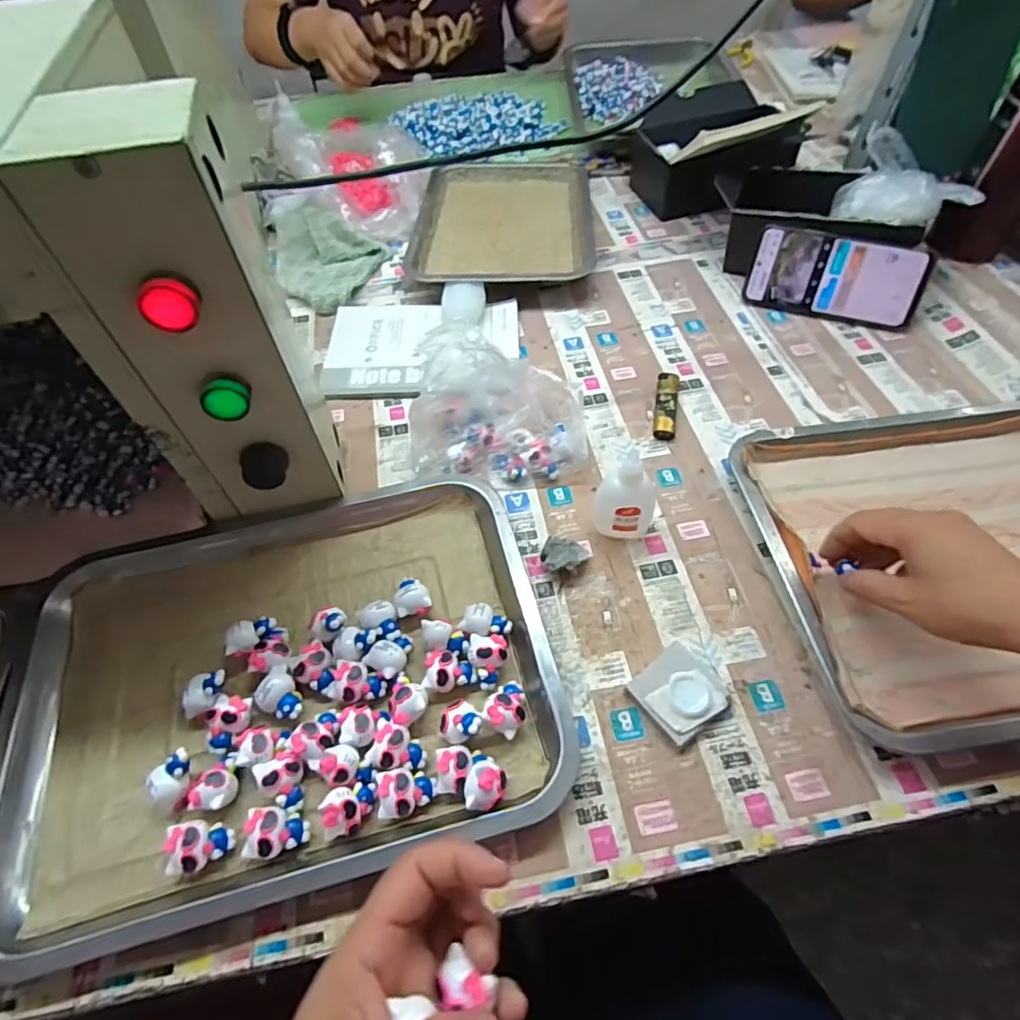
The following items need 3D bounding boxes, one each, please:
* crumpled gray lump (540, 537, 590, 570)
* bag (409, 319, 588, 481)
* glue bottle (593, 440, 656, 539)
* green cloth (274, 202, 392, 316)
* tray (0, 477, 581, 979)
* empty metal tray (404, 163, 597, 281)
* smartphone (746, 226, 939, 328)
[{"bbox_3d":[0.042,0.037,0.436,0.035,0.021,0.027,5,55,6],"label":"crumpled gray lump"},{"bbox_3d":[-0.008,-0.087,0.483,0.146,0.093,0.102,4,55,5],"label":"bag"},{"bbox_3d":[0.089,-0.016,0.427,0.044,0.090,0.034,17,58,14],"label":"glue bottle"},{"bbox_3d":[-0.216,-0.314,0.685,0.124,0.031,0.210,-13,56,-6],"label":"green cloth"},{"bbox_3d":[-0.154,0.108,0.387,0.347,0.027,0.260,-14,56,-7],"label":"tray"},{"bbox_3d":[-0.005,-0.369,0.723,0.213,0.032,0.306,1,55,3],"label":"empty metal tray"},{"bbox_3d":[0.334,-0.239,0.592,0.162,0.078,0.007,17,24,15],"label":"smartphone"}]

